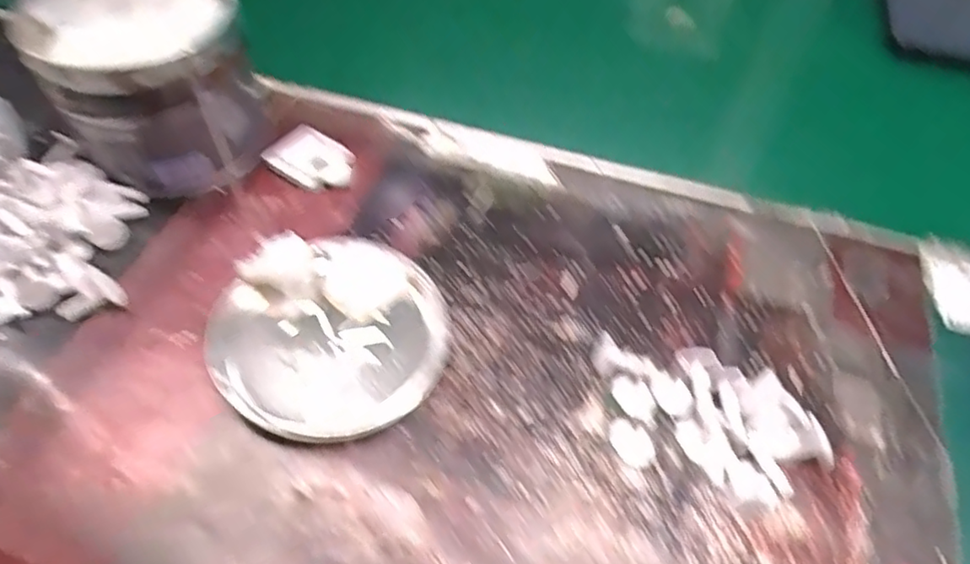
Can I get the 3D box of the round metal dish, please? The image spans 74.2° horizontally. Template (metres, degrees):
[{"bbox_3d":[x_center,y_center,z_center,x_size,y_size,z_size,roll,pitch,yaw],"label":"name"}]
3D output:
[{"bbox_3d":[-0.089,0.027,0.370,0.126,0.023,0.130,1,52,-1],"label":"round metal dish"}]

